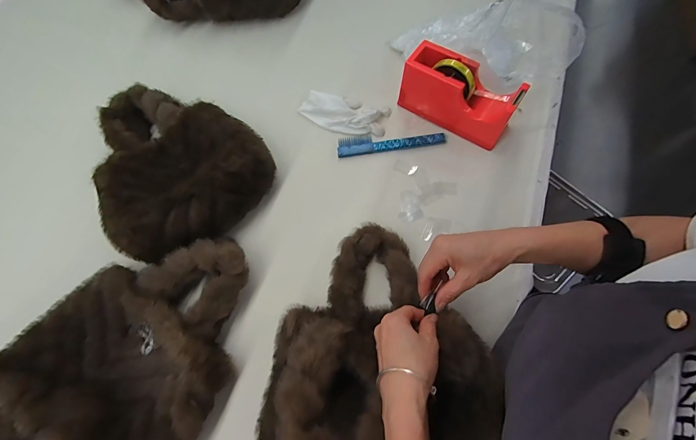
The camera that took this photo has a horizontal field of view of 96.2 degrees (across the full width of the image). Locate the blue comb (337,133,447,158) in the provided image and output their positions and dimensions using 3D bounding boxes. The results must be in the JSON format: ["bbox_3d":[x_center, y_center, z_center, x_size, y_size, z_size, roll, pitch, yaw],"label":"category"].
[{"bbox_3d":[0.081,-0.151,0.594,0.200,0.010,0.043,-7,76,3],"label":"blue comb"}]

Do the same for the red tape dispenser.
[{"bbox_3d":[0.197,-0.225,0.561,0.198,0.106,0.066,32,72,12],"label":"red tape dispenser"}]

